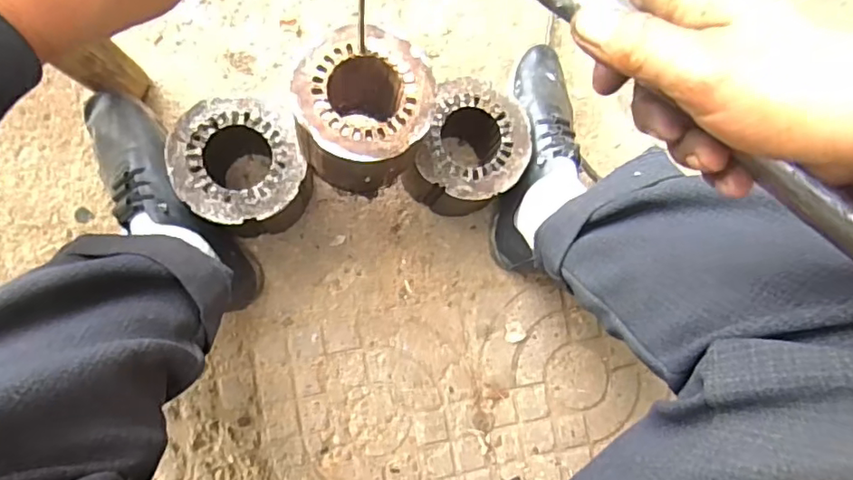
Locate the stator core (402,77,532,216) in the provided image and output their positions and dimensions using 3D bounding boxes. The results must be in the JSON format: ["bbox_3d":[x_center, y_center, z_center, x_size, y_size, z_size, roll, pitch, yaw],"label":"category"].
[{"bbox_3d":[0.045,-0.096,0.654,0.109,0.110,0.127,20,82,-6],"label":"stator core"}]

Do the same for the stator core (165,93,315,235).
[{"bbox_3d":[-0.193,-0.072,0.613,0.123,0.118,0.122,-5,86,-9],"label":"stator core"}]

